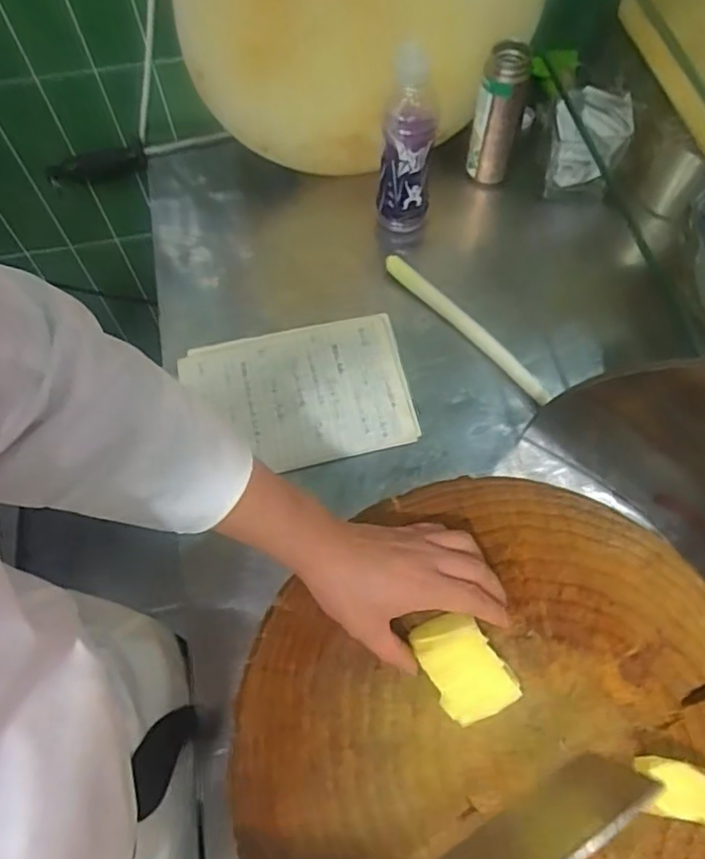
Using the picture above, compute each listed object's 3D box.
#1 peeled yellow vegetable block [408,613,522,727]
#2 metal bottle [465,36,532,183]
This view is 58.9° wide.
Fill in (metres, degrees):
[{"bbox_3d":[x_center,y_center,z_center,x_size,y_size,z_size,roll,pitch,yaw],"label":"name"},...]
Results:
[{"bbox_3d":[0.085,0.181,0.480,0.056,0.021,0.080,-26,67,-11],"label":"peeled yellow vegetable block"},{"bbox_3d":[0.188,-0.408,0.818,0.057,0.173,0.045,17,66,8],"label":"metal bottle"}]

